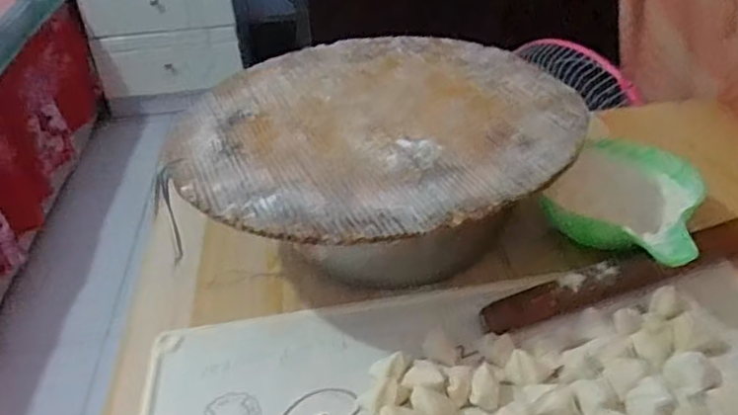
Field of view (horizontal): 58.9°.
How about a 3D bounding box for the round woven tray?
[{"bbox_3d":[0.004,-0.084,0.593,0.345,0.015,0.350,-3,36,2],"label":"round woven tray"}]

